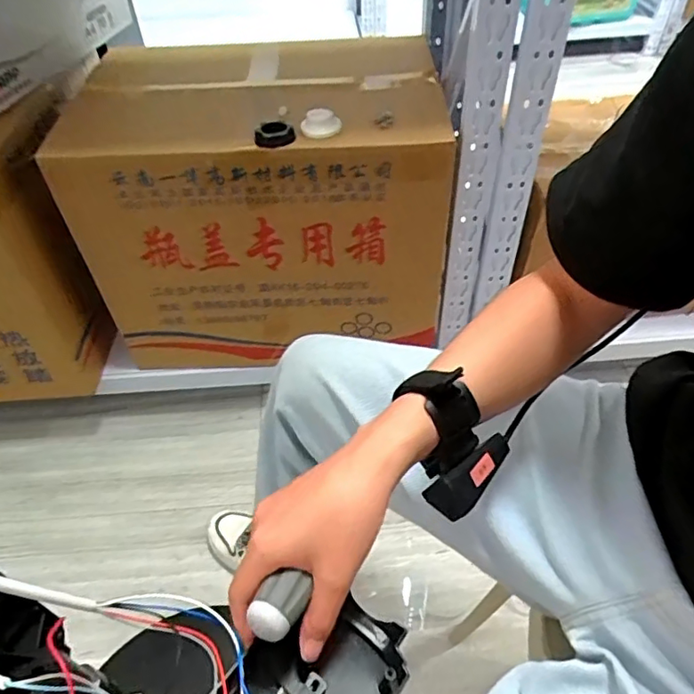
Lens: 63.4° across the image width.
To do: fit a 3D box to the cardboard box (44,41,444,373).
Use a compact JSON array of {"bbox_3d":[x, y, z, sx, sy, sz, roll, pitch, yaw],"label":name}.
[{"bbox_3d":[-0.143,-0.261,1.031,0.591,0.439,0.380,-1,47,1],"label":"cardboard box"}]

